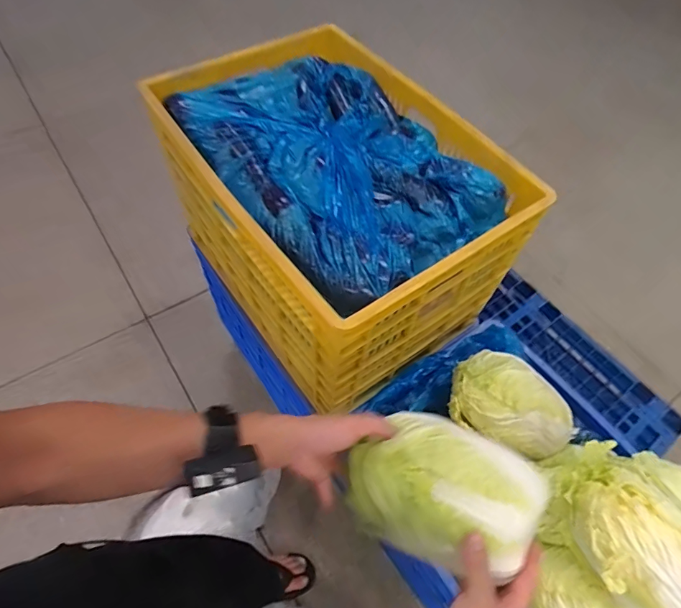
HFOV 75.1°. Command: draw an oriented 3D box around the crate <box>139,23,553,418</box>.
[{"bbox_3d":[-0.018,-0.169,0.927,0.445,0.403,0.619,-33,66,-22],"label":"crate"}]

